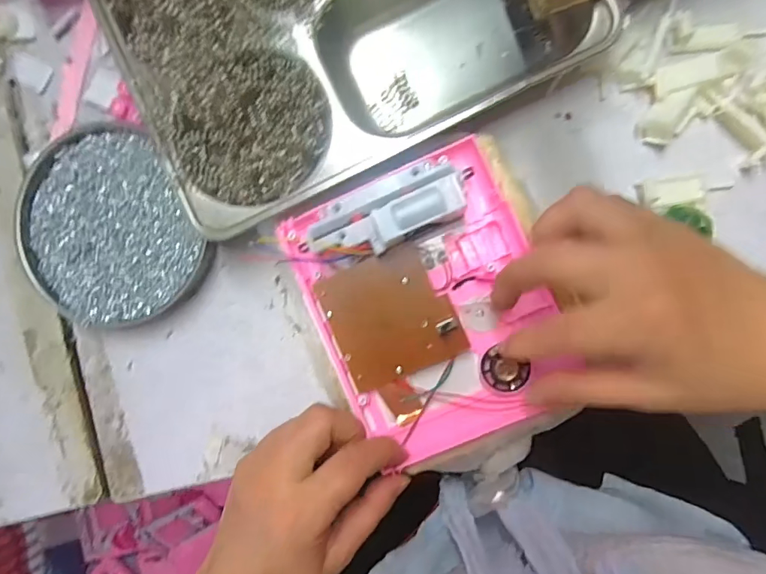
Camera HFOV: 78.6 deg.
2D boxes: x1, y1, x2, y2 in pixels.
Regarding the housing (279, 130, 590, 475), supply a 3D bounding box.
[{"bbox_3d":[0.026,0.010,0.271,0.133,0.042,0.162,-21,87,6],"label":"housing"}]

